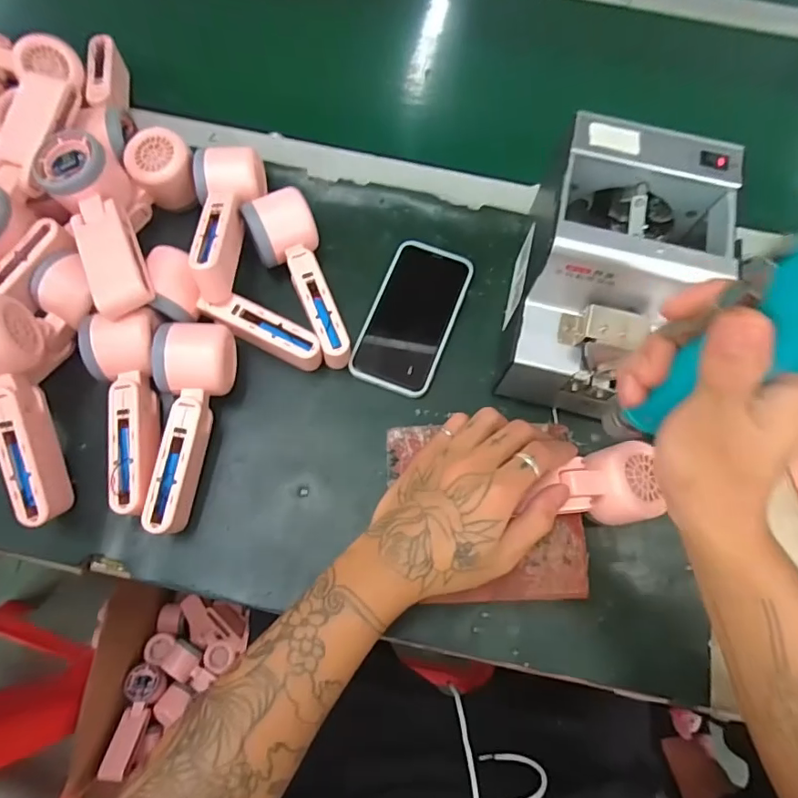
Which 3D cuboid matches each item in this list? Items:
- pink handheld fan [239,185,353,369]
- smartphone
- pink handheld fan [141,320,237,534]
[{"bbox_3d":[-0.081,-0.105,0.451,0.056,0.053,0.149,-25,74,-10],"label":"pink handheld fan"},{"bbox_3d":[0.014,-0.076,0.474,0.075,0.010,0.145,19,72,4],"label":"smartphone"},{"bbox_3d":[-0.170,0.020,0.406,0.051,0.048,0.160,5,71,-1],"label":"pink handheld fan"}]

